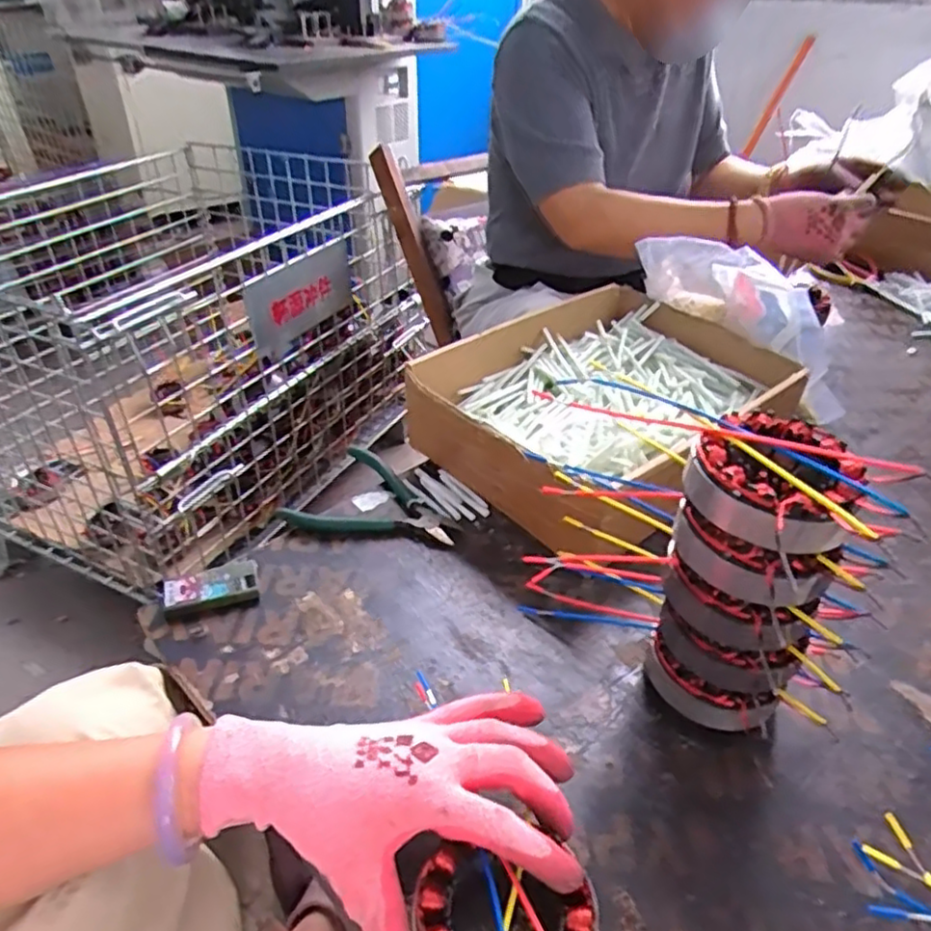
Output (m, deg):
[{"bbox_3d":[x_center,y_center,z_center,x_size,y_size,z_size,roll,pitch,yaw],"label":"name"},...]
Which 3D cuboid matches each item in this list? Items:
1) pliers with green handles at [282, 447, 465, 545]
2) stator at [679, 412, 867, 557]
[{"bbox_3d":[-0.070,0.035,0.598,0.134,0.016,0.106,16,39,19],"label":"pliers with green handles"},{"bbox_3d":[0.164,0.009,0.359,0.089,0.035,0.084,-22,42,-27],"label":"stator"}]

